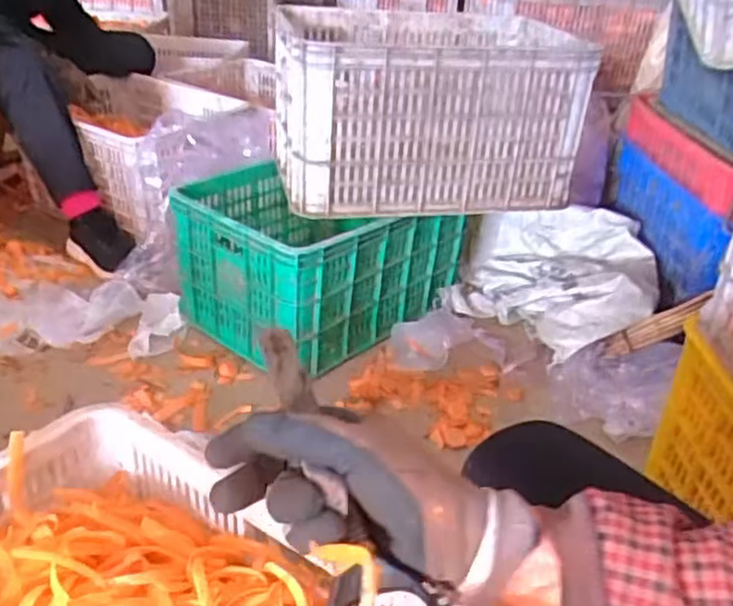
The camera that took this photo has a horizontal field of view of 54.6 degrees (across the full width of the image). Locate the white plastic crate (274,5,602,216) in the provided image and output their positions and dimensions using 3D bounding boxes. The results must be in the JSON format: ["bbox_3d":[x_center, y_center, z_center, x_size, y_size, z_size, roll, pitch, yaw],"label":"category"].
[{"bbox_3d":[0.098,-0.364,1.307,0.494,0.270,0.346,-2,31,-9],"label":"white plastic crate"}]

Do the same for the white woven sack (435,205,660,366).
[{"bbox_3d":[0.357,-0.040,1.396,0.387,0.153,0.409,14,32,18],"label":"white woven sack"}]

